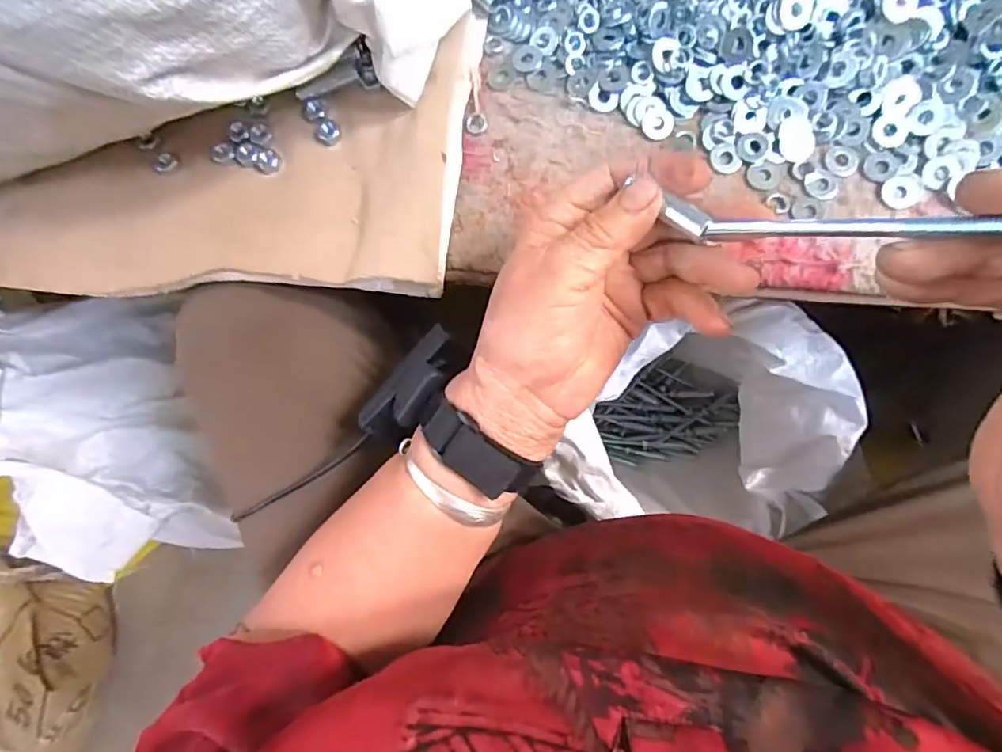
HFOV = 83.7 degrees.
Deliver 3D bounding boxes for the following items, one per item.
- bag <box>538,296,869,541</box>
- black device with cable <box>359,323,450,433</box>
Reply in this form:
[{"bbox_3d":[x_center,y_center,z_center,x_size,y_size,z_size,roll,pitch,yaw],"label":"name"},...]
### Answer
[{"bbox_3d":[0.179,0.044,0.599,0.237,0.384,0.201,7,81,4],"label":"bag"},{"bbox_3d":[-0.048,0.005,0.297,0.029,0.023,0.068,39,85,8],"label":"black device with cable"}]

